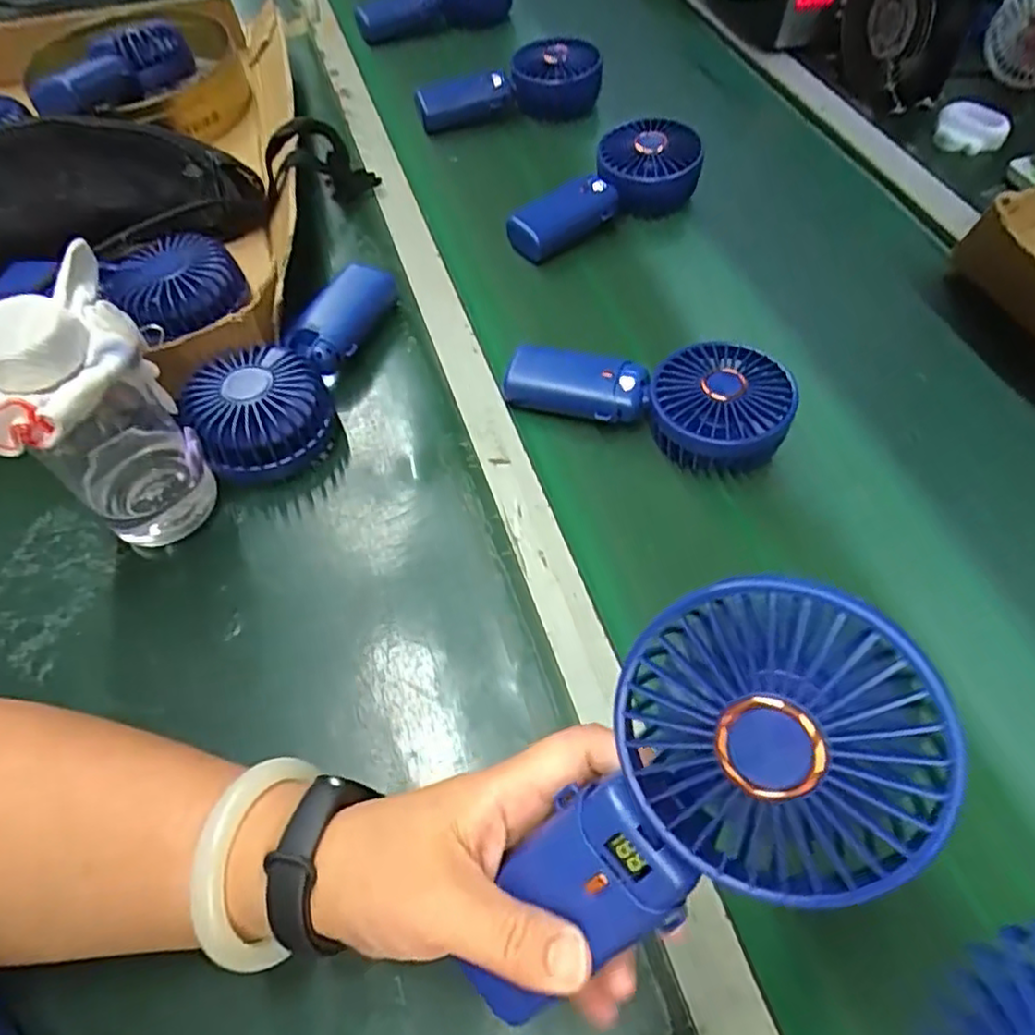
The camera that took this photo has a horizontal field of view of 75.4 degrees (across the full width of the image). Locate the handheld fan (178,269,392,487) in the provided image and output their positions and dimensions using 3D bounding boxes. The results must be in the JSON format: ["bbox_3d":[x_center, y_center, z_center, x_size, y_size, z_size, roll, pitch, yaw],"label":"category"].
[{"bbox_3d":[-0.150,-0.108,0.455,0.080,0.049,0.190,10,59,8],"label":"handheld fan"}]

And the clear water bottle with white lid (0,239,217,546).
[{"bbox_3d":[-0.222,-0.052,0.361,0.075,0.149,0.106,-29,61,-16],"label":"clear water bottle with white lid"}]

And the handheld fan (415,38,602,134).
[{"bbox_3d":[-0.011,-0.436,0.692,0.187,0.069,0.081,-16,58,-11],"label":"handheld fan"}]

